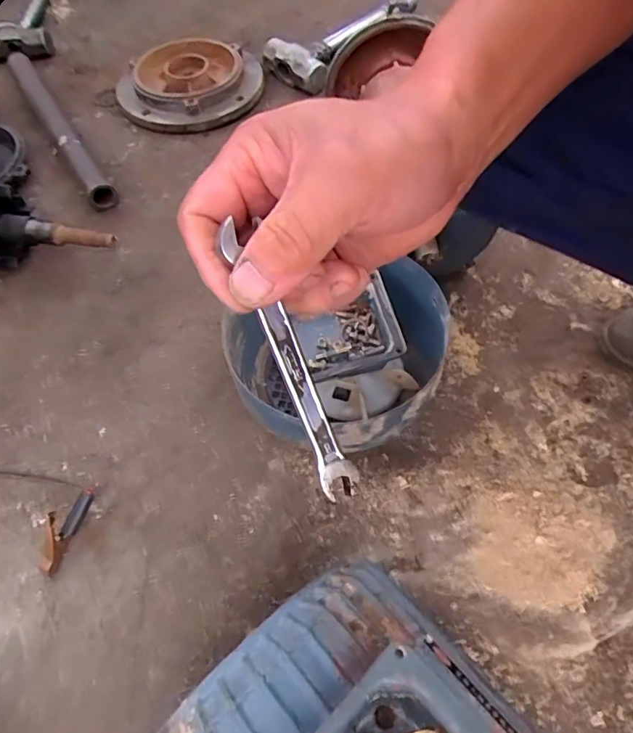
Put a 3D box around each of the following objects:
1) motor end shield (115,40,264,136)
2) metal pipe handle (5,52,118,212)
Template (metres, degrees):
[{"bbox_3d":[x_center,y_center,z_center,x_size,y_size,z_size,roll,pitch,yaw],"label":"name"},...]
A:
[{"bbox_3d":[-0.210,-0.478,0.852,0.237,0.068,0.200,-25,60,-12],"label":"motor end shield"},{"bbox_3d":[-0.431,-0.409,0.839,0.037,0.035,0.471,-30,61,-15],"label":"metal pipe handle"}]

